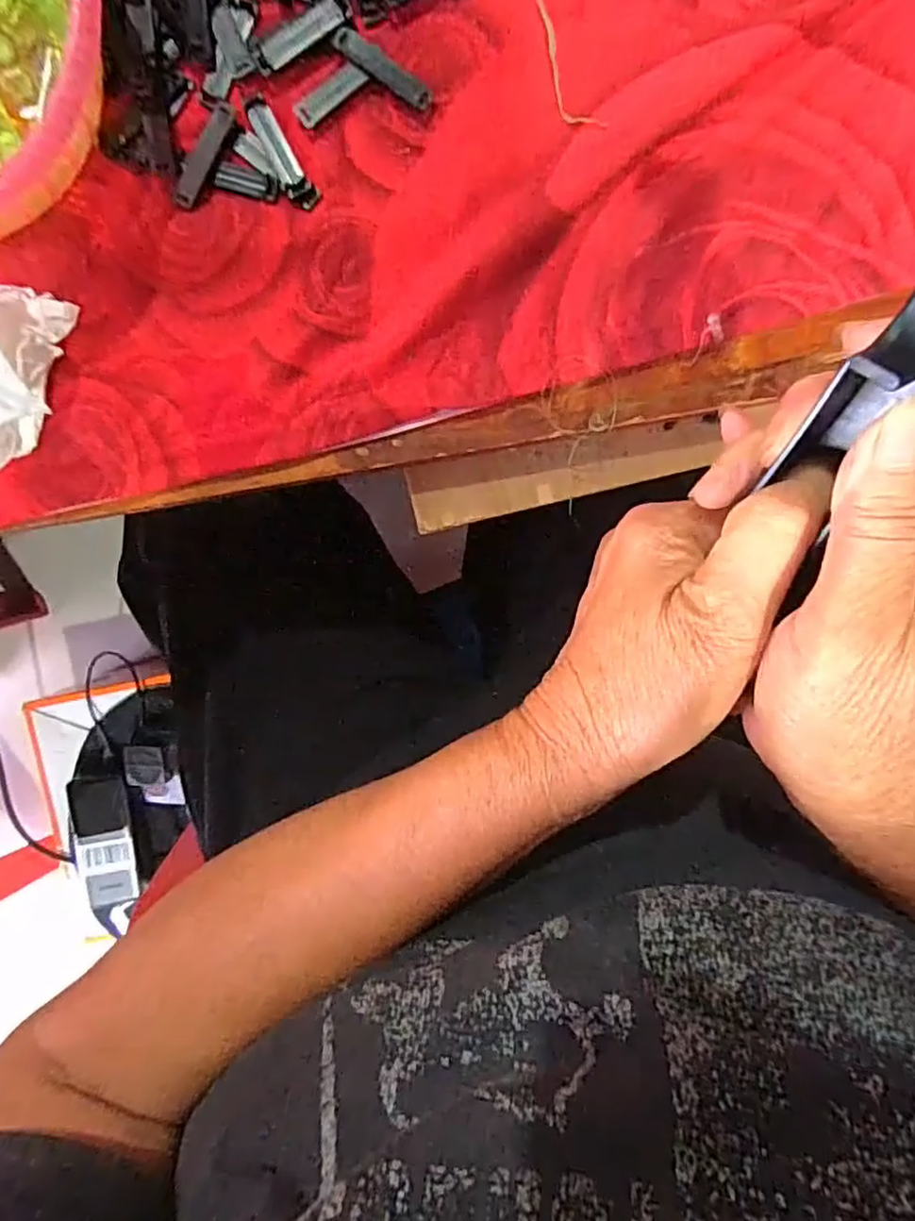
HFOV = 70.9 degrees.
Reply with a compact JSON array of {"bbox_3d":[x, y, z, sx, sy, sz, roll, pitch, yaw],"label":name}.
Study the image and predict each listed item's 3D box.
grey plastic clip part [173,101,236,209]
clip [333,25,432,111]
[{"bbox_3d":[-0.109,-0.197,0.277,0.009,0.004,0.048,26,95,-6],"label":"grey plastic clip part"},{"bbox_3d":[-0.032,-0.235,0.277,0.047,0.004,0.010,32,95,-7],"label":"clip"}]

